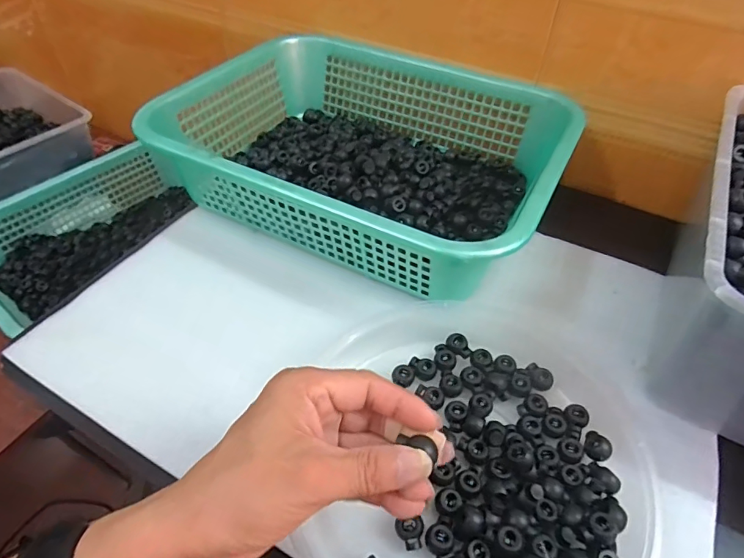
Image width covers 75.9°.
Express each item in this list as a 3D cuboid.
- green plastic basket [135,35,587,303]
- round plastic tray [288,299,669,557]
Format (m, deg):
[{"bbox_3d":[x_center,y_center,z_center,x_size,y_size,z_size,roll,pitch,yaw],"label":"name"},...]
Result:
[{"bbox_3d":[-0.002,-0.138,0.507,0.380,0.093,0.284,23,52,18],"label":"green plastic basket"},{"bbox_3d":[0.083,0.114,0.329,0.227,0.037,0.251,5,49,3],"label":"round plastic tray"}]

